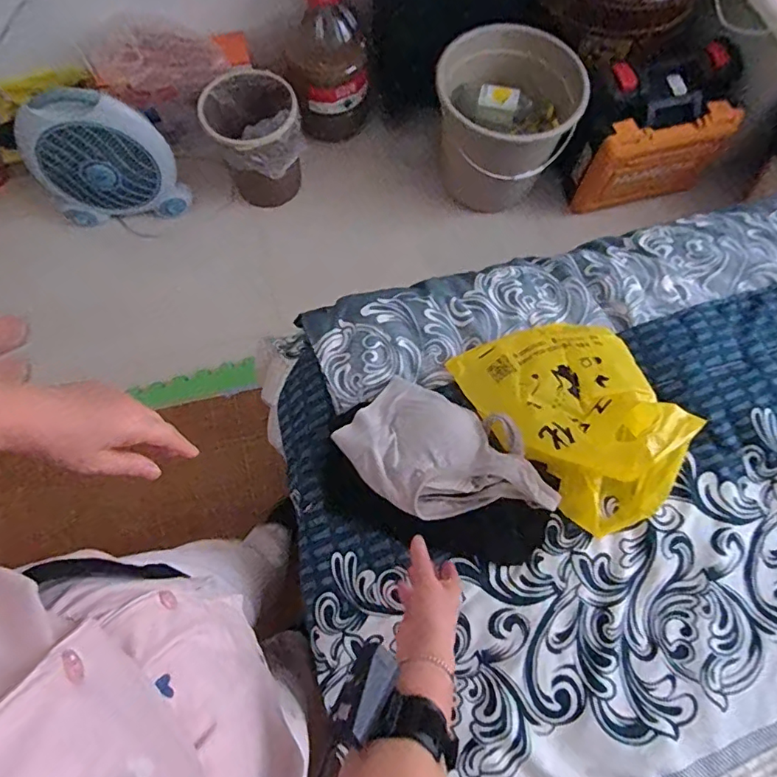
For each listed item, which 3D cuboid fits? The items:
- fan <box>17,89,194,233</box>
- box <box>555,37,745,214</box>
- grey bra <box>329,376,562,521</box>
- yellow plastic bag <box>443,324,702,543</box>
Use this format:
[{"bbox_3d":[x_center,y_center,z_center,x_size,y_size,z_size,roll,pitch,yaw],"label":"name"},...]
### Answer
[{"bbox_3d":[-0.754,-0.586,1.373,0.352,0.369,0.117,-15,72,-6],"label":"fan"},{"bbox_3d":[0.679,-0.686,1.390,0.404,0.294,0.220,-9,72,-4],"label":"box"},{"bbox_3d":[0.077,0.092,0.651,0.265,0.067,0.157,28,73,8],"label":"grey bra"},{"bbox_3d":[0.250,0.009,0.645,0.210,0.127,0.302,-37,76,-12],"label":"yellow plastic bag"}]

